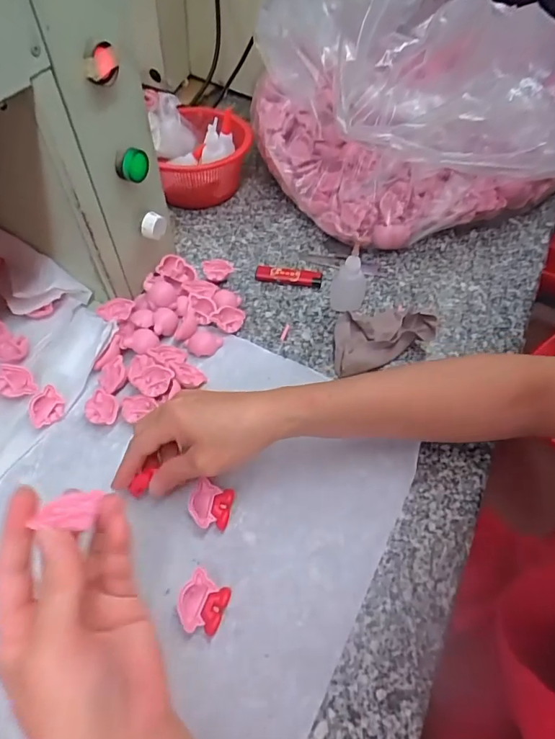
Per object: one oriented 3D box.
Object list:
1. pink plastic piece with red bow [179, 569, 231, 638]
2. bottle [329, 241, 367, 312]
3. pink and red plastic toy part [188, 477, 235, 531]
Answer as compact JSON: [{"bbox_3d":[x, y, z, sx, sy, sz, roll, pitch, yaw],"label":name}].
[{"bbox_3d":[-0.053,0.165,0.322,0.032,0.014,0.037,19,56,12],"label":"pink plastic piece with red bow"},{"bbox_3d":[0.075,-0.094,0.475,0.035,0.077,0.026,9,54,5],"label":"bottle"},{"bbox_3d":[-0.052,0.109,0.362,0.032,0.017,0.032,11,55,6],"label":"pink and red plastic toy part"}]

